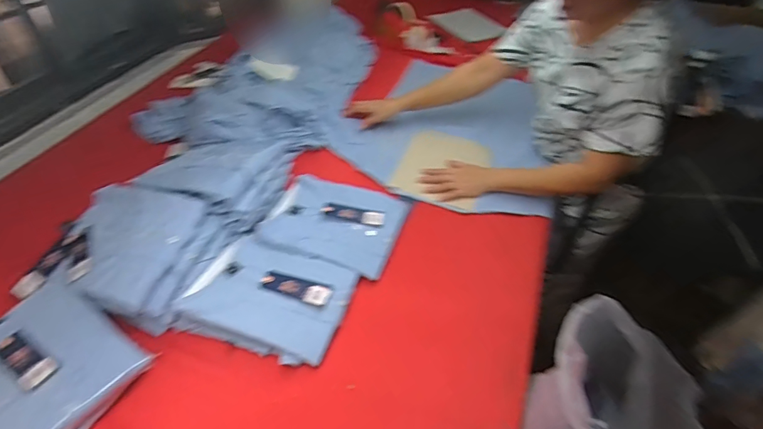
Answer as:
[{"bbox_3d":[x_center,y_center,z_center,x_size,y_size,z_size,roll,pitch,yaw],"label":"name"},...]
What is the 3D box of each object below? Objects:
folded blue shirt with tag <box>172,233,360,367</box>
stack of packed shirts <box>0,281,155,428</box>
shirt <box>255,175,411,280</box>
[{"bbox_3d":[-0.190,0.142,0.775,0.255,0.040,0.210,15,47,12],"label":"folded blue shirt with tag"},{"bbox_3d":[-0.516,0.237,0.650,0.260,0.068,0.233,27,50,22],"label":"stack of packed shirts"},{"bbox_3d":[-0.095,0.011,0.911,0.260,0.037,0.213,16,47,13],"label":"shirt"}]

